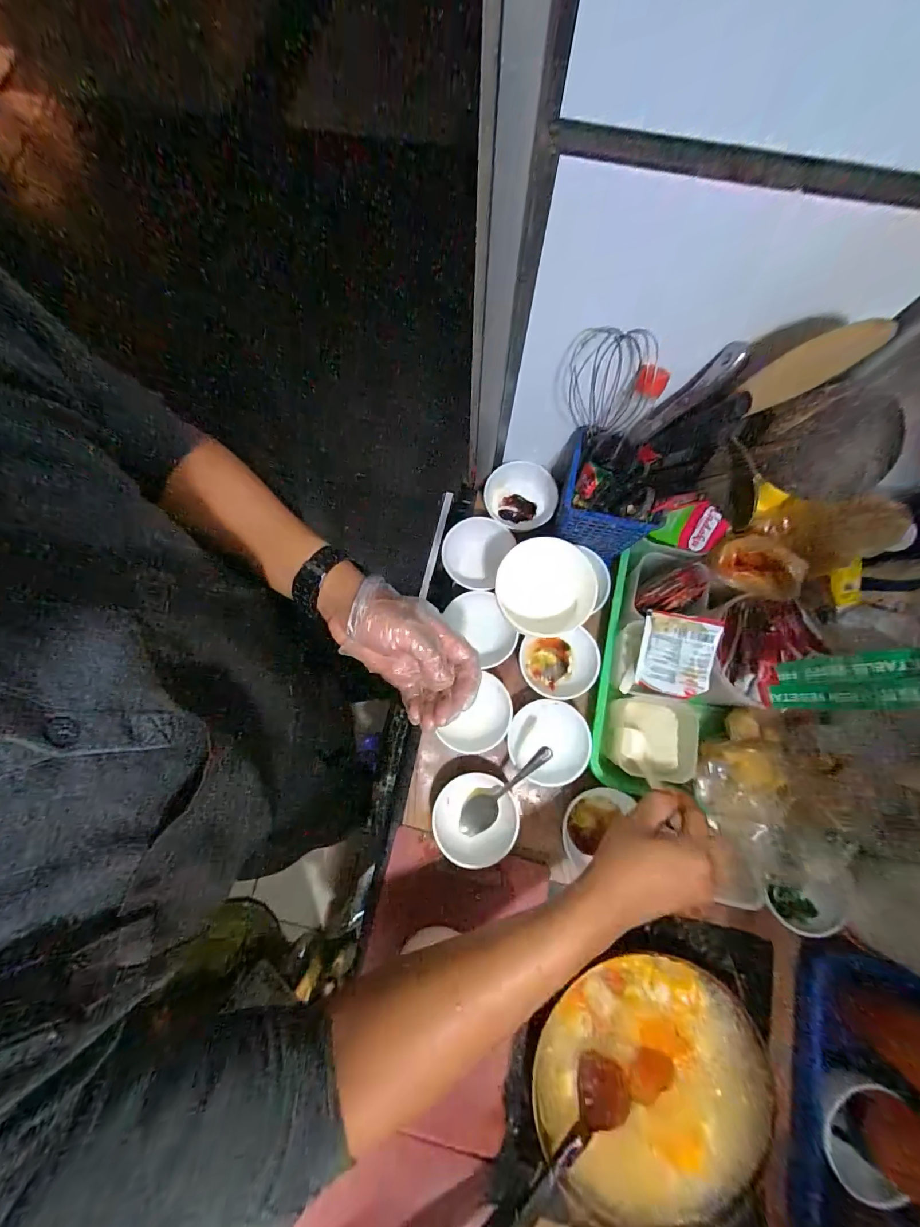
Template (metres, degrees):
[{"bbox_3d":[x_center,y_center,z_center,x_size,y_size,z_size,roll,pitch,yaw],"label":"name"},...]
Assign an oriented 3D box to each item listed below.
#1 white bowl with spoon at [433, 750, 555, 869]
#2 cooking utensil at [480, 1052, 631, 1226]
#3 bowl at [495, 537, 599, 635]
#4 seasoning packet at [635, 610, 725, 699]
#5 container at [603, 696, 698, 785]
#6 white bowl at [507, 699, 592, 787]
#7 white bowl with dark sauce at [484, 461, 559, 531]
[{"bbox_3d":[0.027,0.203,0.463,0.091,0.079,0.141,20,79,5],"label":"white bowl with spoon"},{"bbox_3d":[0.055,0.525,0.380,0.262,0.030,0.049,-31,79,-21],"label":"cooking utensil"},{"bbox_3d":[0.100,-0.040,0.501,0.114,0.058,0.110,-10,114,6],"label":"bowl"},{"bbox_3d":[0.232,0.046,0.454,0.072,0.006,0.088,15,107,40],"label":"seasoning packet"},{"bbox_3d":[0.216,0.139,0.479,0.088,0.058,0.086,12,78,3],"label":"container"},{"bbox_3d":[0.104,0.151,0.499,0.090,0.043,0.091,0,78,1],"label":"white bowl"},{"bbox_3d":[0.078,-0.156,0.564,0.096,0.046,0.079,34,80,8],"label":"white bowl with dark sauce"}]

